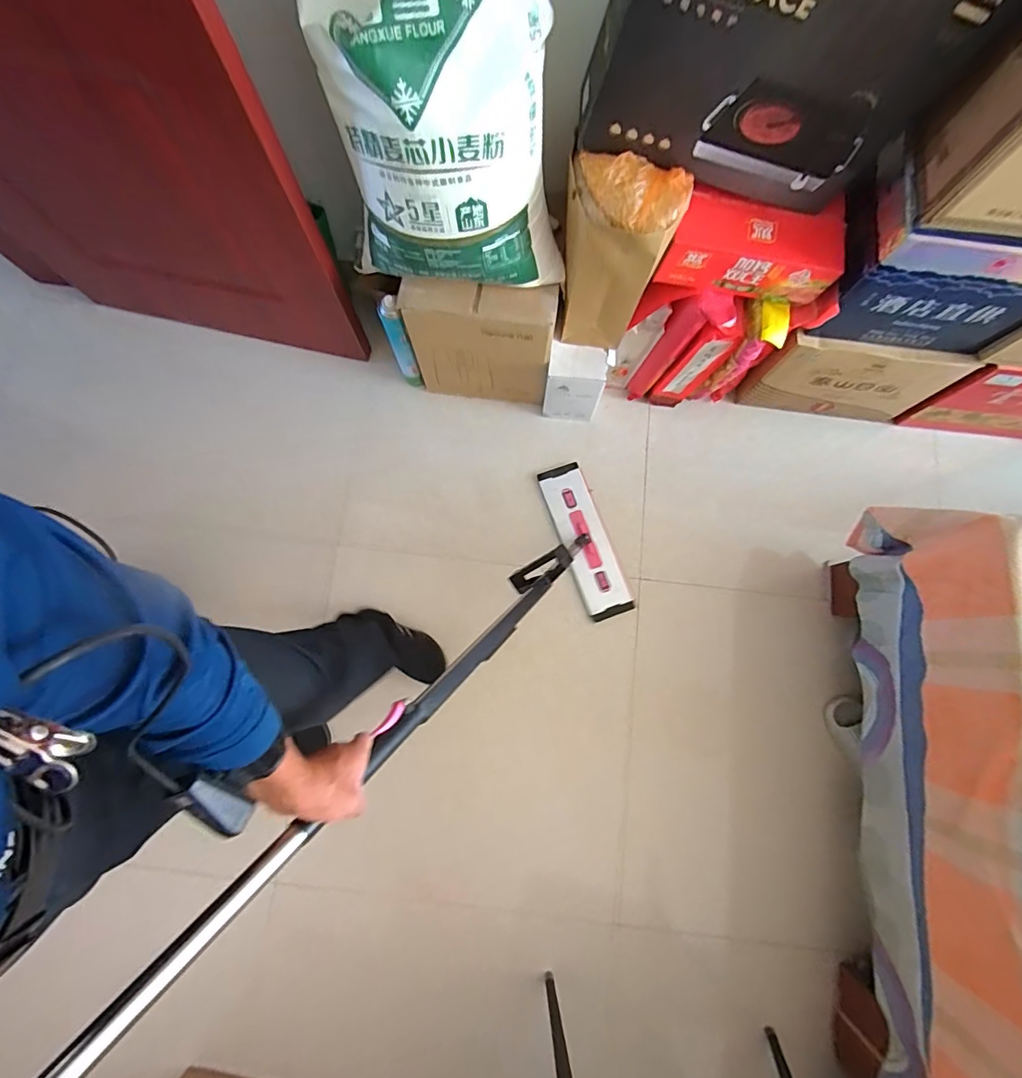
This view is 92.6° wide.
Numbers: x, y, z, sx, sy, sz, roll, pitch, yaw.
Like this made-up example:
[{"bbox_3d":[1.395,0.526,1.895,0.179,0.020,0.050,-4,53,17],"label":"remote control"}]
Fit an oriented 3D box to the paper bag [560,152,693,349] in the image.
[{"bbox_3d":[0.203,-0.572,1.022,0.216,0.370,0.128,11,79,2],"label":"paper bag"}]

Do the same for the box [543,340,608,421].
[{"bbox_3d":[0.161,-0.400,1.271,0.138,0.212,0.104,7,79,1],"label":"box"}]

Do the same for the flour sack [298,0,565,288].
[{"bbox_3d":[-0.105,-0.720,0.829,0.419,0.480,0.297,6,79,1],"label":"flour sack"}]

